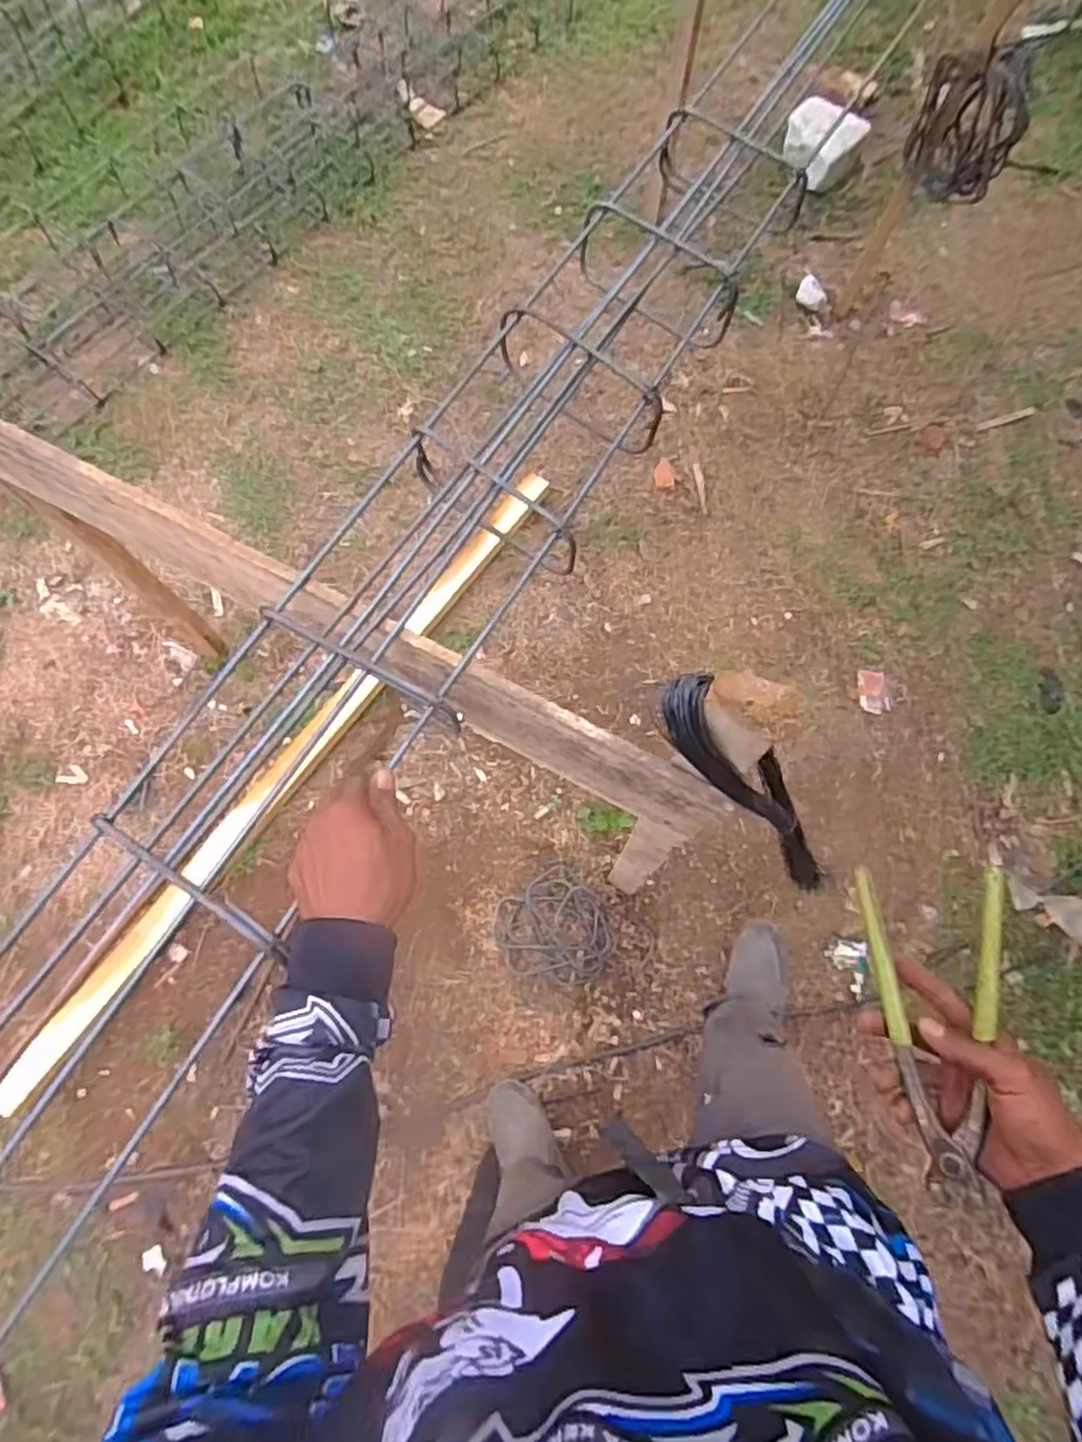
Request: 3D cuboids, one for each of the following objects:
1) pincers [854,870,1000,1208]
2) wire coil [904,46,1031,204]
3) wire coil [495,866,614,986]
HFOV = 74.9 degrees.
[{"bbox_3d":[0.280,0.213,0.492,0.090,0.018,0.215,-5,76,24],"label":"pincers"},{"bbox_3d":[0.793,-1.111,1.335,0.207,0.235,0.080,40,76,9],"label":"wire coil"},{"bbox_3d":[0.025,0.401,1.329,0.193,0.018,0.202,1,73,-2],"label":"wire coil"}]

